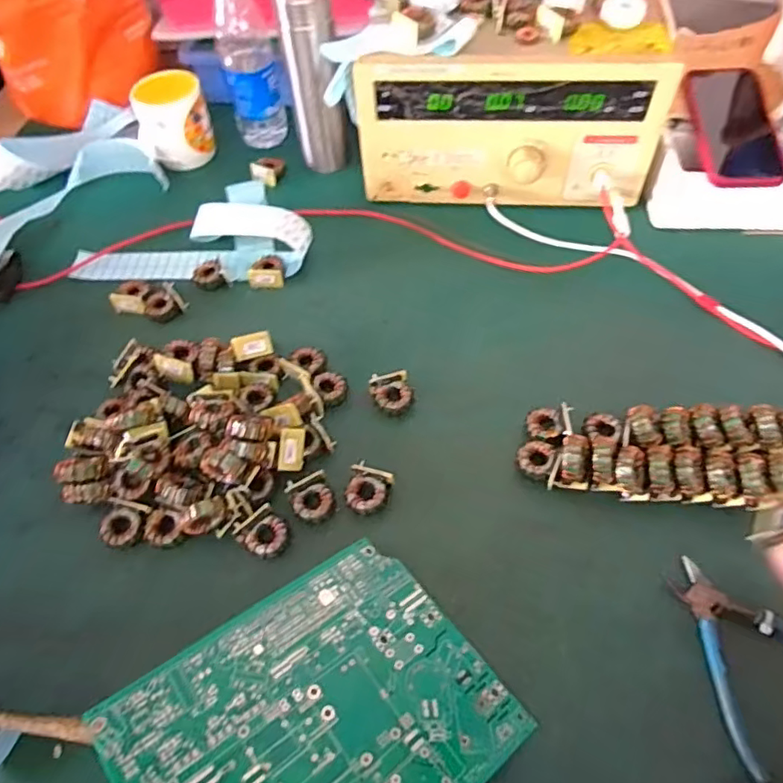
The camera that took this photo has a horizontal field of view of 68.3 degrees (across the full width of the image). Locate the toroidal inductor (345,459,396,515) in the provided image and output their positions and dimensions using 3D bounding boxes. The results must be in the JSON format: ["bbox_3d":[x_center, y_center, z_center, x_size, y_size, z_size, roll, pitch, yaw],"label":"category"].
[{"bbox_3d":[-0.020,0.086,0.488,0.035,0.024,0.040,14,58,13],"label":"toroidal inductor"}]

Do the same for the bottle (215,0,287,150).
[{"bbox_3d":[-0.178,-0.413,0.709,0.062,0.236,0.055,-13,56,-5],"label":"bottle"}]

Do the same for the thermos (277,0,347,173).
[{"bbox_3d":[-0.091,-0.370,0.688,0.061,0.207,0.056,-5,56,0],"label":"thermos"}]

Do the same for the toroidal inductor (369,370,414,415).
[{"bbox_3d":[0.000,0.003,0.539,0.036,0.021,0.037,-9,56,-3],"label":"toroidal inductor"}]

